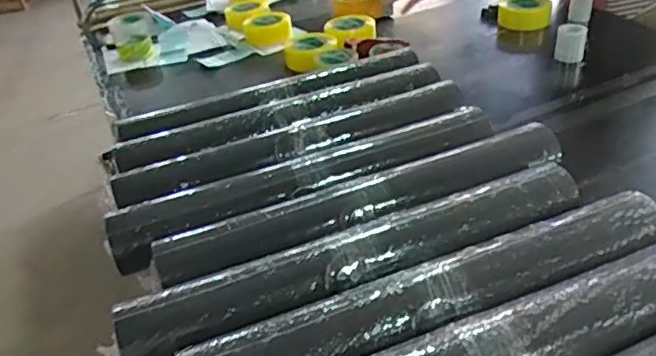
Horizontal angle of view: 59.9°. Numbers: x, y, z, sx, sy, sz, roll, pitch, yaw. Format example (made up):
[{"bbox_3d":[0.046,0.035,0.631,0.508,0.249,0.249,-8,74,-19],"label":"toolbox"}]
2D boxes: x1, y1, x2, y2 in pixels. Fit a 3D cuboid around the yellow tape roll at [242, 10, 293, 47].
[{"bbox_3d":[-0.156,-0.390,1.500,0.125,0.066,0.129,-10,36,-4],"label":"yellow tape roll"}]

